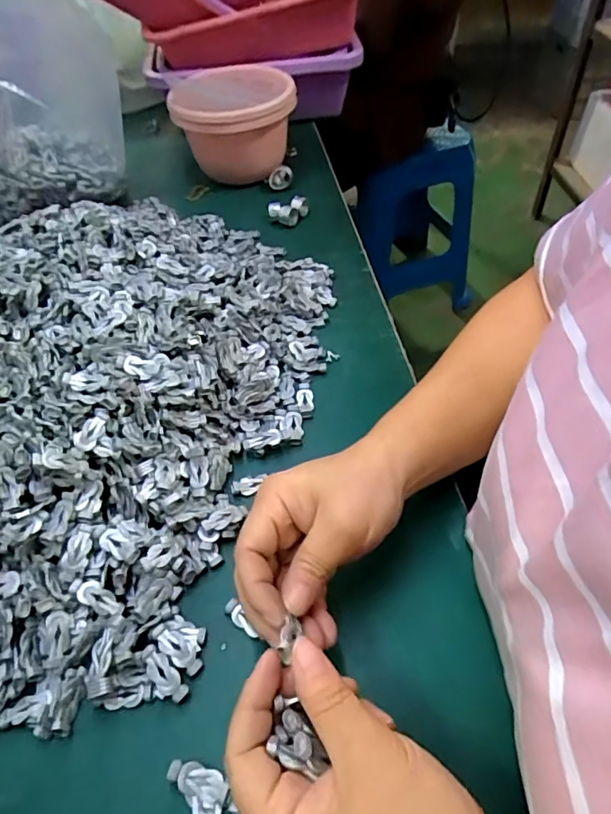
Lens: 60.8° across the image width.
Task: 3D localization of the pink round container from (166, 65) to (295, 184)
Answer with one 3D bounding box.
[{"bbox_3d":[-0.086,-0.344,0.651,0.138,0.117,0.135,-2,51,2],"label":"pink round container"}]

